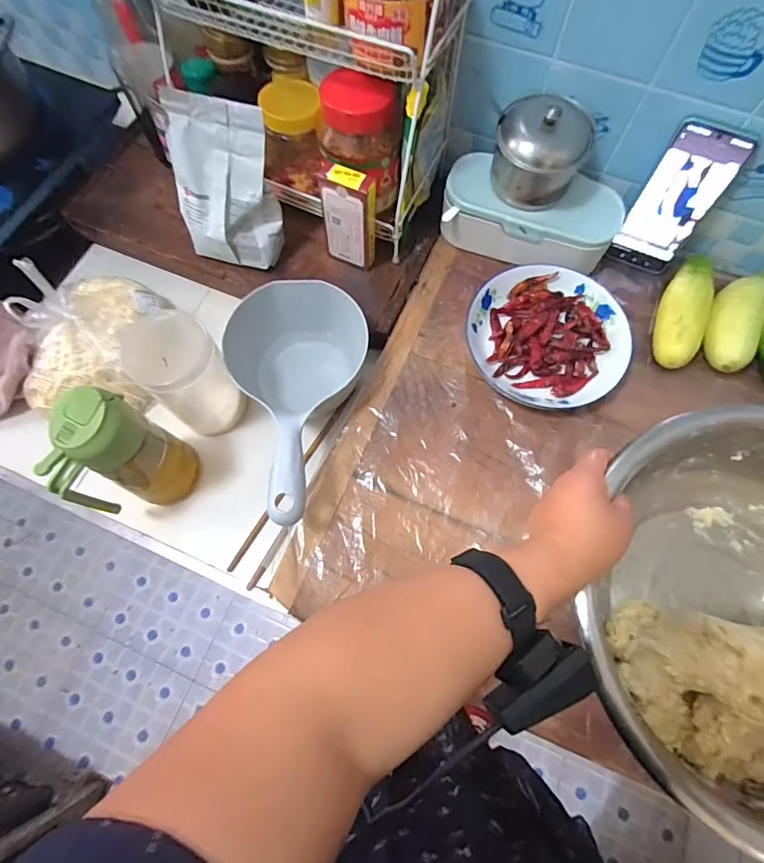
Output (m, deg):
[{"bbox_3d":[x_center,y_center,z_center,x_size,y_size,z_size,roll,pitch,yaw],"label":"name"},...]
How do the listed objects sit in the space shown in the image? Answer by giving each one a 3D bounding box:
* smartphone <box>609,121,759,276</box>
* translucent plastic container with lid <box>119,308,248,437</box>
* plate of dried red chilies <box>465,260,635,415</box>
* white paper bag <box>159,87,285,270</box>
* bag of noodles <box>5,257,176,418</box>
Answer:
[{"bbox_3d":[0.318,-0.247,0.497,0.075,0.157,0.011,25,59,14],"label":"smartphone"},{"bbox_3d":[-0.205,-0.058,0.487,0.084,0.155,0.076,40,75,12],"label":"translucent plastic container with lid"},{"bbox_3d":[0.187,-0.107,0.522,0.173,0.041,0.162,0,70,-1],"label":"plate of dried red chilies"},{"bbox_3d":[-0.170,-0.259,0.490,0.101,0.152,0.065,5,70,1],"label":"white paper bag"},{"bbox_3d":[-0.329,-0.110,0.501,0.115,0.130,0.152,3,70,0],"label":"bag of noodles"}]

